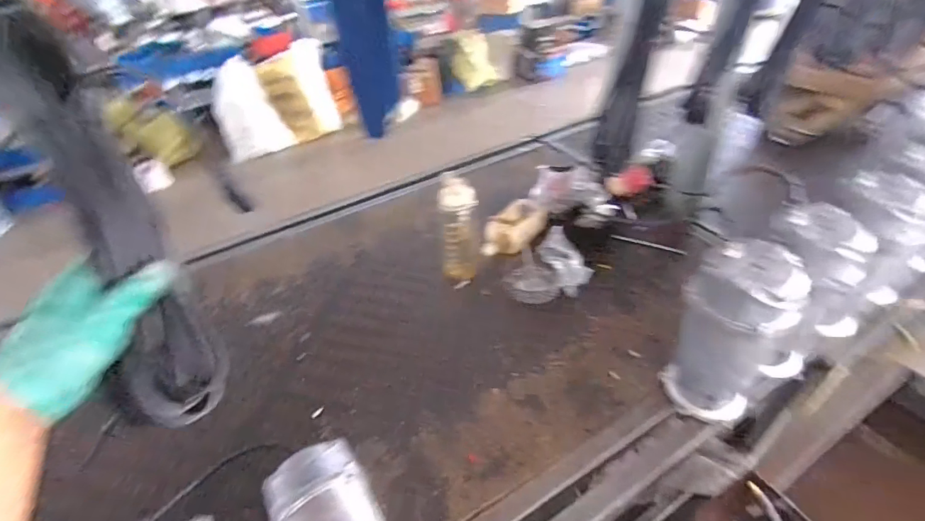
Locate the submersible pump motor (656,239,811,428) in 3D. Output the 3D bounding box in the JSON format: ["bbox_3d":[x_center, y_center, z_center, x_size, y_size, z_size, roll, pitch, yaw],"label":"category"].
[{"bbox_3d":[0.417,0.126,0.693,0.117,0.308,0.122,-24,44,-21],"label":"submersible pump motor"}]

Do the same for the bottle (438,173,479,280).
[{"bbox_3d":[-0.009,-0.073,1.004,0.083,0.255,0.075,-1,41,5],"label":"bottle"}]

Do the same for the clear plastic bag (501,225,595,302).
[{"bbox_3d":[0.191,0.014,1.034,0.196,0.066,0.181,-11,41,-6],"label":"clear plastic bag"}]

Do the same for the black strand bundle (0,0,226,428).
[{"bbox_3d":[-0.297,-0.034,0.360,0.067,0.359,0.081,-24,2,-20],"label":"black strand bundle"}]

